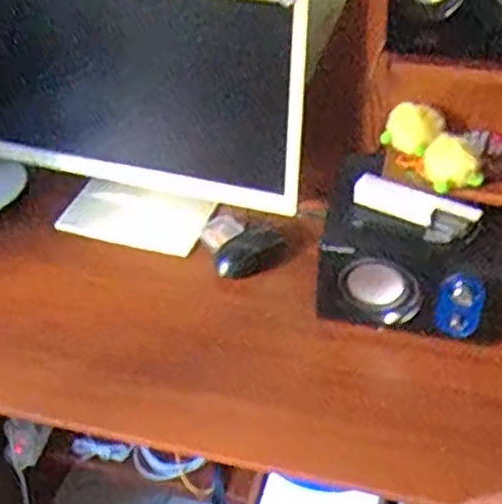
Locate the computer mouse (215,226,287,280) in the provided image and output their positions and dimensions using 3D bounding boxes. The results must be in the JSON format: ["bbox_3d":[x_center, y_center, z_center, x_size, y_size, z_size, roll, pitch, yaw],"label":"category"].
[{"bbox_3d":[-0.003,0.000,1.081,0.107,0.032,0.056,-22,46,-20],"label":"computer mouse"}]

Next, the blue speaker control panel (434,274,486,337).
[{"bbox_3d":[0.248,0.066,0.881,0.053,0.095,0.018,8,44,11],"label":"blue speaker control panel"}]

